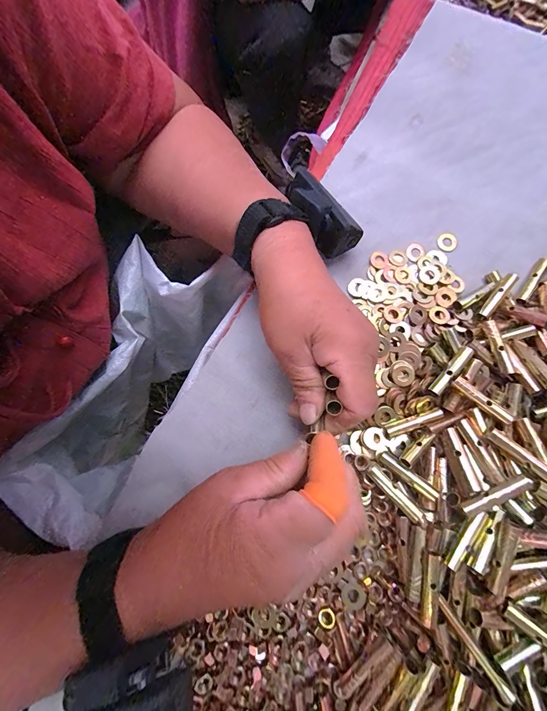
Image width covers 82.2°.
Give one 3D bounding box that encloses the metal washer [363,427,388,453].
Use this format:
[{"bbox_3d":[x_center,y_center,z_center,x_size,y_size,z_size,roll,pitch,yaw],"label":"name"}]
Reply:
[{"bbox_3d":[0.079,0.065,0.244,0.018,0.004,0.017,37,82,8],"label":"metal washer"}]

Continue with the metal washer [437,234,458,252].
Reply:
[{"bbox_3d":[0.153,-0.100,0.275,0.016,0.004,0.016,40,83,8],"label":"metal washer"}]

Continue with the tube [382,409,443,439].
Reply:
[{"bbox_3d":[0.105,0.050,0.237,0.043,0.011,0.011,-18,79,-2],"label":"tube"}]

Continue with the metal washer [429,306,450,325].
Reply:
[{"bbox_3d":[0.136,-0.033,0.256,0.016,0.004,0.016,0,79,1],"label":"metal washer"}]

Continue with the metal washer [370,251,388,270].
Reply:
[{"bbox_3d":[0.092,-0.083,0.271,0.016,0.004,0.016,37,82,8],"label":"metal washer"}]

